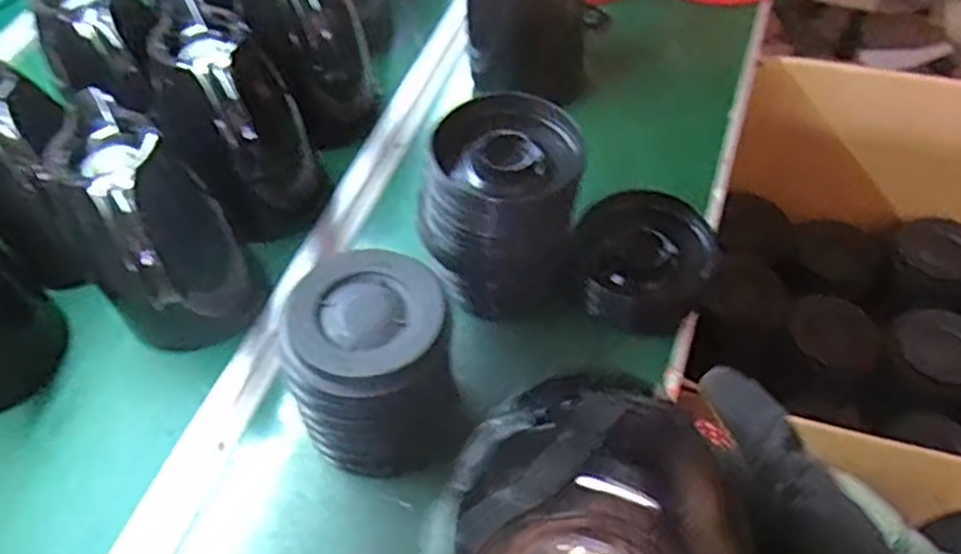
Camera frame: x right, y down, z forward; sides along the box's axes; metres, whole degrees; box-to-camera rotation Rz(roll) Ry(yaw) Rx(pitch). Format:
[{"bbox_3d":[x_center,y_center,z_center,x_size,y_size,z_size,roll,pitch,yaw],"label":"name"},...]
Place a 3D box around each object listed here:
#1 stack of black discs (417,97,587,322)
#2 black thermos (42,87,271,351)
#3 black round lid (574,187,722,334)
[{"bbox_3d":[0.023,-0.054,0.649,0.122,0.164,0.120,7,55,10],"label":"stack of black discs"},{"bbox_3d":[-0.261,-0.032,0.635,0.125,0.203,0.131,23,59,20],"label":"black thermos"},{"bbox_3d":[0.145,-0.017,0.664,0.111,0.060,0.115,-2,54,3],"label":"black round lid"}]

